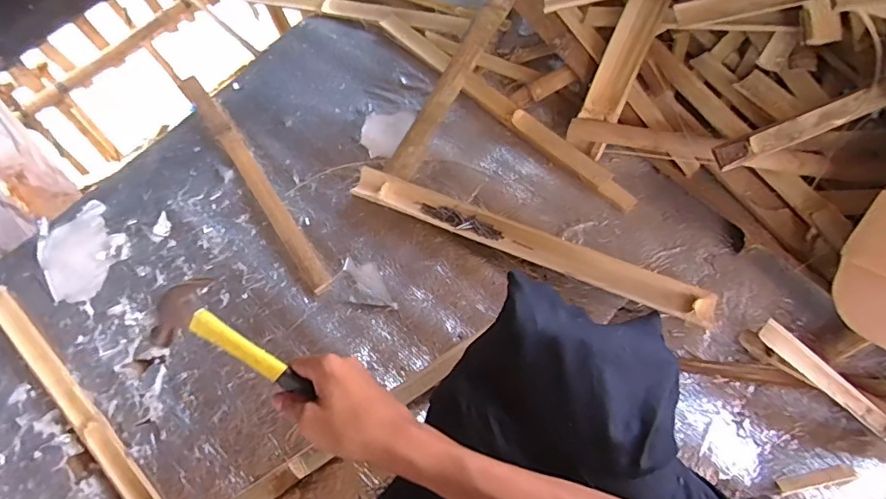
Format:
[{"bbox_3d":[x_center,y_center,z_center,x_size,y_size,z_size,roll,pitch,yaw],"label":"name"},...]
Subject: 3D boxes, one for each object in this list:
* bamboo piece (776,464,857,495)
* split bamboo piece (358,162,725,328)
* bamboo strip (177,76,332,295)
[{"bbox_3d":[0.376,0.229,0.517,0.077,0.013,0.015,-10,60,-2],"label":"bamboo piece"},{"bbox_3d":[0.102,-0.016,0.712,0.516,0.030,0.046,23,64,16],"label":"split bamboo piece"},{"bbox_3d":[-0.312,-0.127,0.834,0.037,0.021,0.507,-32,64,-14],"label":"bamboo strip"}]

